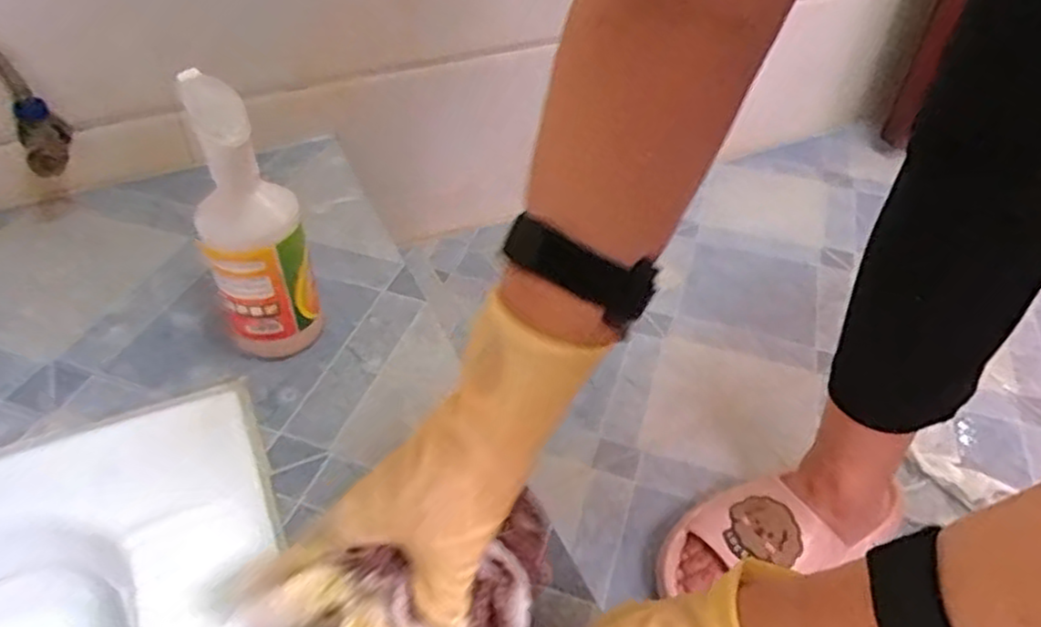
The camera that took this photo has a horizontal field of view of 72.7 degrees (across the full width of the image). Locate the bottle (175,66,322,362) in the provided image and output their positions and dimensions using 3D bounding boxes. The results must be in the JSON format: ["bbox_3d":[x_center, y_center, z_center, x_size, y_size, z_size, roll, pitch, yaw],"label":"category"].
[{"bbox_3d":[-0.201,-0.060,0.525,0.069,0.214,0.067,-17,46,-18],"label":"bottle"}]

